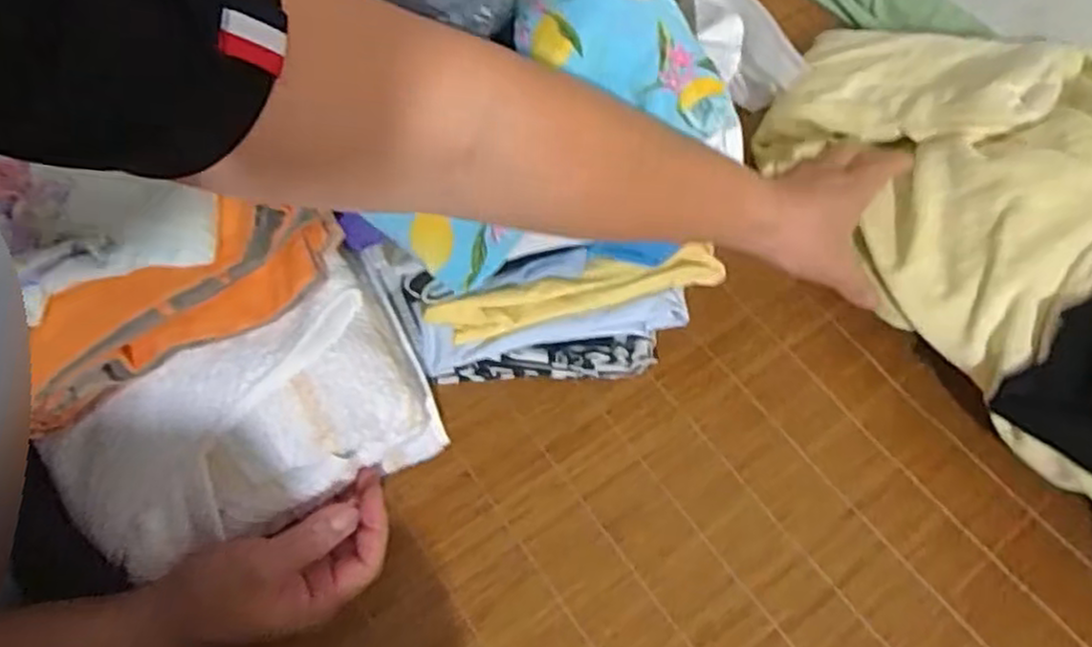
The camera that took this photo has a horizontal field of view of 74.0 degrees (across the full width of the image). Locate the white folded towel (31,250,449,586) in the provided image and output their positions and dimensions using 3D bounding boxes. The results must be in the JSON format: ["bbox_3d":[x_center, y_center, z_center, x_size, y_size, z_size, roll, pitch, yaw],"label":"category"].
[{"bbox_3d":[-0.167,0.062,0.411,0.193,0.063,0.132,-23,100,-3],"label":"white folded towel"}]

